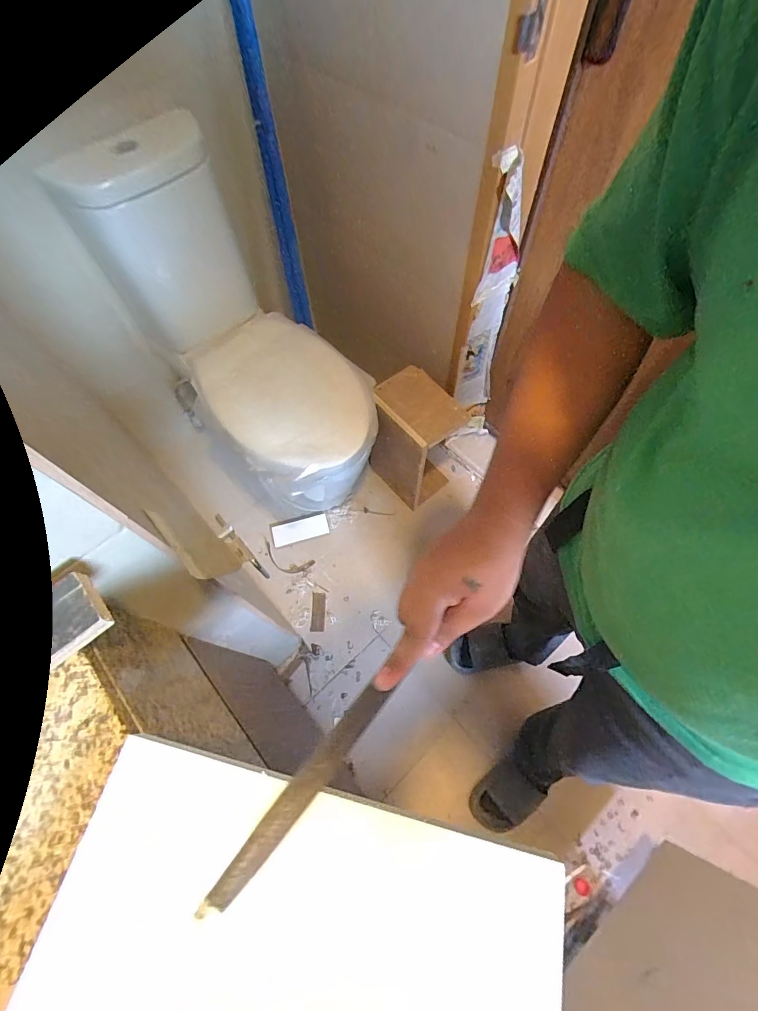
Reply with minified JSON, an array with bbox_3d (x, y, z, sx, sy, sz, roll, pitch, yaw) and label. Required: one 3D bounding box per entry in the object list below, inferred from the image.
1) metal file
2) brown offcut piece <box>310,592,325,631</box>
[{"bbox_3d":[-0.046,0.185,0.278,0.020,0.004,0.167,38,57,18],"label":"metal file"},{"bbox_3d":[-0.184,0.319,1.233,0.039,0.014,0.117,-2,64,0],"label":"brown offcut piece"}]

